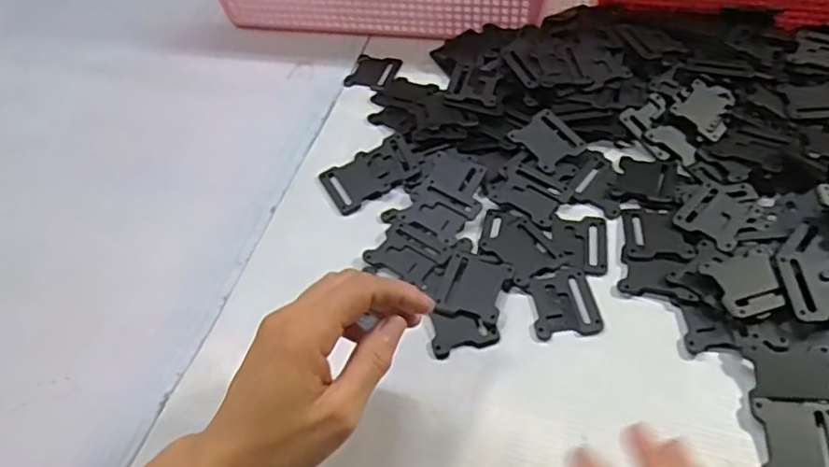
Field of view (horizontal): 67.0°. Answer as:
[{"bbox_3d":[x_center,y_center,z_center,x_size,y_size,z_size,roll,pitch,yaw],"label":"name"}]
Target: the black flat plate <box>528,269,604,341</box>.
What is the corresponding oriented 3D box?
[{"bbox_3d":[0.097,0.045,0.409,0.042,0.004,0.049,-7,51,-2],"label":"black flat plate"}]

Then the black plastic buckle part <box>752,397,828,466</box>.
[{"bbox_3d":[0.210,0.115,0.339,0.045,0.006,0.050,6,52,9],"label":"black plastic buckle part"}]

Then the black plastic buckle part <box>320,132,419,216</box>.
[{"bbox_3d":[-0.035,-0.049,0.498,0.075,0.007,0.051,-28,55,-18],"label":"black plastic buckle part"}]

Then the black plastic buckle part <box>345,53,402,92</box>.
[{"bbox_3d":[-0.039,-0.152,0.592,0.041,0.004,0.052,13,53,14],"label":"black plastic buckle part"}]

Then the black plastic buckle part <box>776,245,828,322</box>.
[{"bbox_3d":[0.249,0.030,0.385,0.040,0.004,0.054,-3,47,10],"label":"black plastic buckle part"}]

